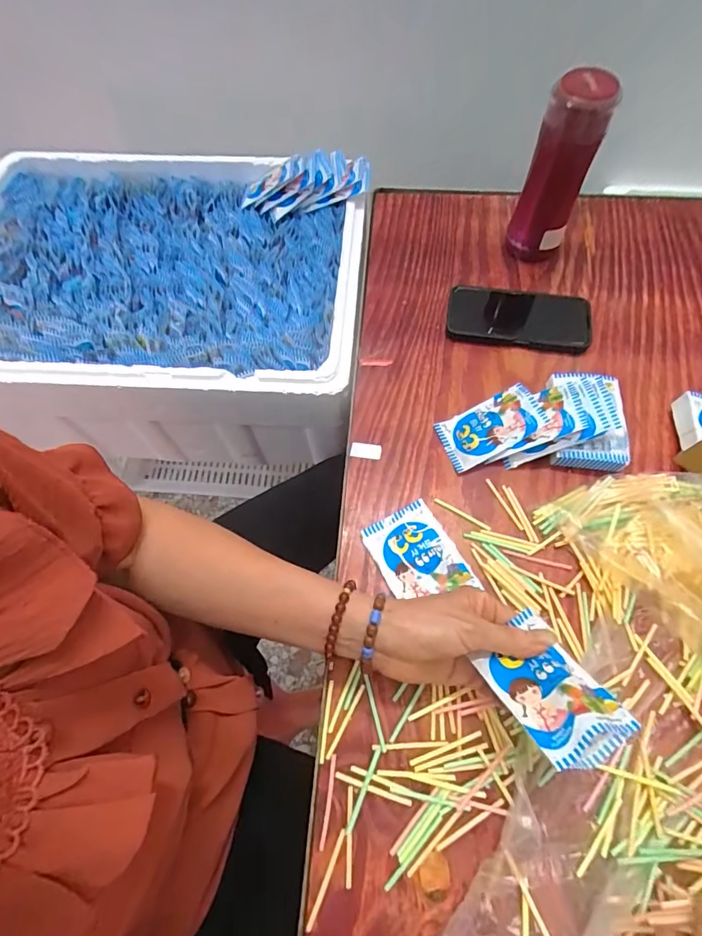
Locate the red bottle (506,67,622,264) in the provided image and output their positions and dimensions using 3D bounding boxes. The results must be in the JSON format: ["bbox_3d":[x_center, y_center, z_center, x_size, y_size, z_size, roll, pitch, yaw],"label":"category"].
[{"bbox_3d":[0.236,-0.334,0.526,0.065,0.191,0.056,24,68,12],"label":"red bottle"}]

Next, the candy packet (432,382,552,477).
[{"bbox_3d":[0.147,-0.044,0.478,0.103,0.009,0.063,-27,53,12],"label":"candy packet"}]

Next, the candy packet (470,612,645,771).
[{"bbox_3d":[0.131,0.146,0.304,0.059,0.021,0.097,-25,26,-10],"label":"candy packet"}]

